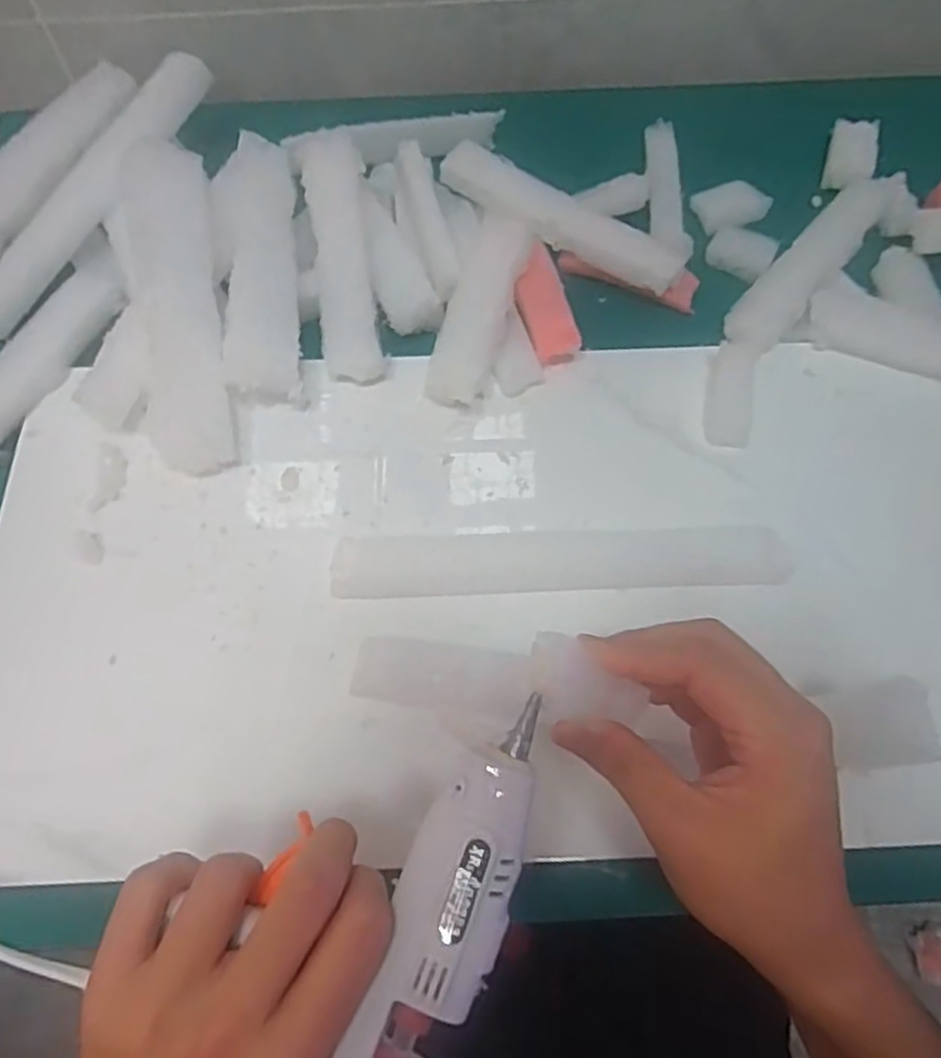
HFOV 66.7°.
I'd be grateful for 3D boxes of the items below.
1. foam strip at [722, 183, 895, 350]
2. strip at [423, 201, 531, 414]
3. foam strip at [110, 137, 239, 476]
[{"bbox_3d":[0.226,-0.175,0.477,0.035,0.025,0.166,40,73,16],"label":"foam strip"},{"bbox_3d":[0.005,-0.132,0.438,0.033,0.022,0.116,19,88,9],"label":"strip"},{"bbox_3d":[-0.176,-0.135,0.422,0.054,0.026,0.203,-11,82,-3],"label":"foam strip"}]

